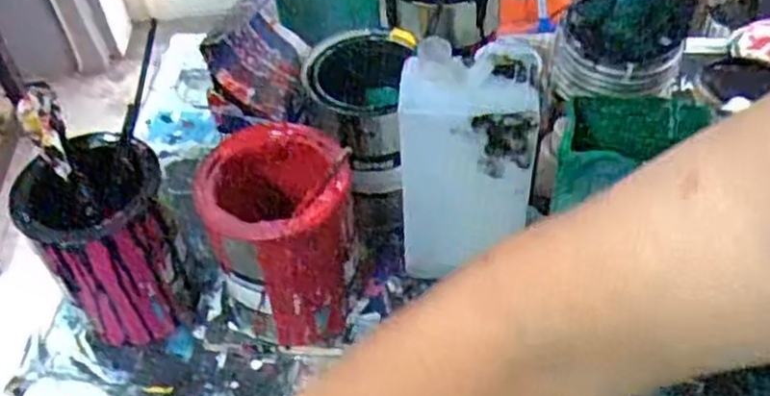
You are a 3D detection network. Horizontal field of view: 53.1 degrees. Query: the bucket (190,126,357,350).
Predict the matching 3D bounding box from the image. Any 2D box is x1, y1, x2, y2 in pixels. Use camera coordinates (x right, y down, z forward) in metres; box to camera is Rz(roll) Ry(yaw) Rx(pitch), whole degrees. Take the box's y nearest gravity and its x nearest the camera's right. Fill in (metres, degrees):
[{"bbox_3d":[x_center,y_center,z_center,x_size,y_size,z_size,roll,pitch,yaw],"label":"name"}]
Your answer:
[{"bbox_3d":[-0.077,0.032,0.600,0.103,0.176,0.105,-2,49,2],"label":"bucket"}]

